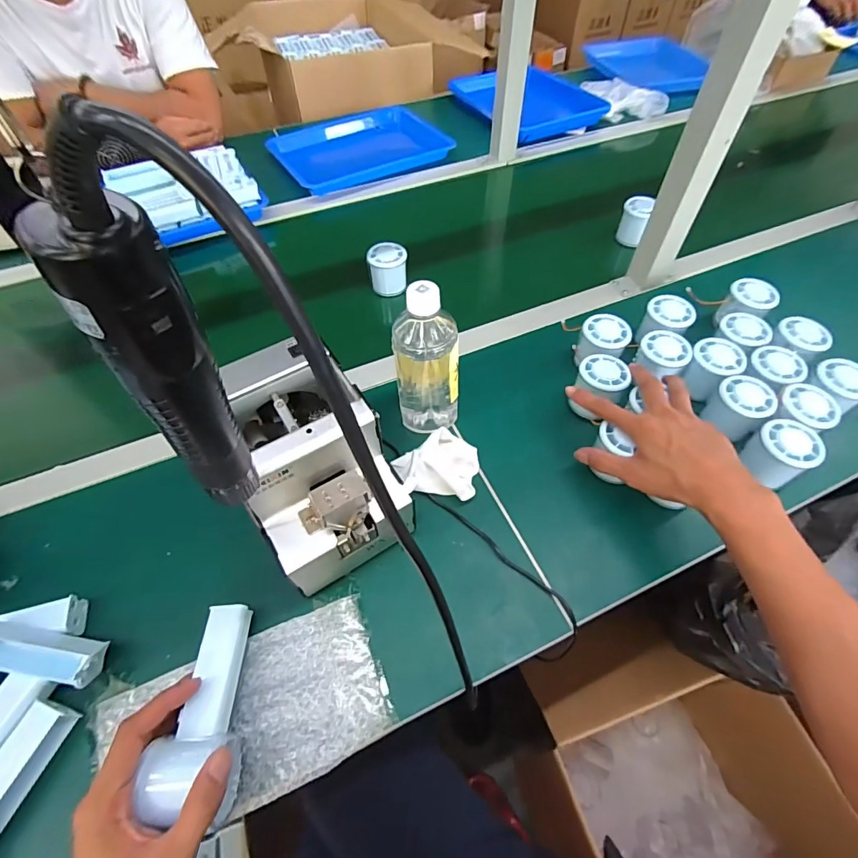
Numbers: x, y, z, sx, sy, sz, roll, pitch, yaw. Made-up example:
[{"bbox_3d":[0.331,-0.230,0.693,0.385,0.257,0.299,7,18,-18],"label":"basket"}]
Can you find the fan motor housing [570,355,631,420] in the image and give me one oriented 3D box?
[{"bbox_3d":[0.199,-0.048,0.525,0.052,0.060,0.054,0,56,1],"label":"fan motor housing"}]

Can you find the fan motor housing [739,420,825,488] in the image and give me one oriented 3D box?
[{"bbox_3d":[0.369,0.025,0.466,0.051,0.057,0.054,-35,62,-21],"label":"fan motor housing"}]

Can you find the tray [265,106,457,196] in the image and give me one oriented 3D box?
[{"bbox_3d":[-0.142,-0.601,0.943,0.345,0.031,0.257,-24,59,-15],"label":"tray"}]

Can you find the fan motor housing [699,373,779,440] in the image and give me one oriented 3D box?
[{"bbox_3d":[0.344,-0.021,0.496,0.054,0.053,0.054,-35,62,-21],"label":"fan motor housing"}]

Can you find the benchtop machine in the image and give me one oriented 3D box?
[{"bbox_3d":[-0.109,0.035,0.422,0.122,0.158,0.174,-25,59,-15],"label":"benchtop machine"}]

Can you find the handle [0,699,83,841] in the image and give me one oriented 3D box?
[{"bbox_3d":[-0.327,0.273,0.344,0.035,0.027,0.103,16,58,12],"label":"handle"}]

